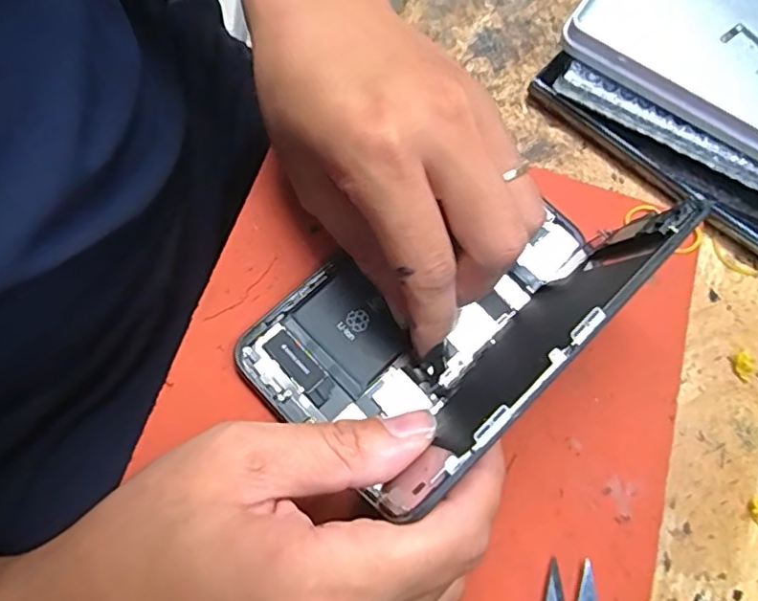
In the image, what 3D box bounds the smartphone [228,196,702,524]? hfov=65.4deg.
[{"bbox_3d":[0.025,-0.004,0.220,0.145,0.077,0.094,-42,77,-14],"label":"smartphone"}]

